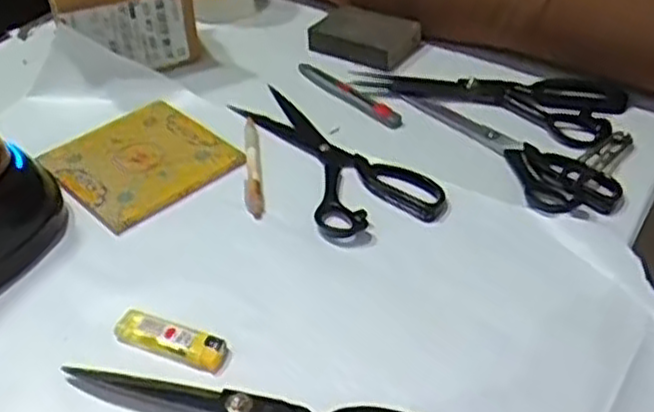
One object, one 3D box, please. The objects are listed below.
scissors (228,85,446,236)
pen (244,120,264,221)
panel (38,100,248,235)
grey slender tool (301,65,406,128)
[{"bbox_3d":[0.003,-0.048,0.635,0.097,0.010,0.215,-20,45,-19],"label":"scissors"},{"bbox_3d":[-0.064,-0.037,0.629,0.014,0.005,0.133,-5,42,-4],"label":"pen"},{"bbox_3d":[-0.158,-0.041,0.636,0.129,0.004,0.129,-32,50,-30],"label":"panel"},{"bbox_3d":[0.019,-0.108,0.710,0.013,0.012,0.137,-30,49,-28],"label":"grey slender tool"}]

